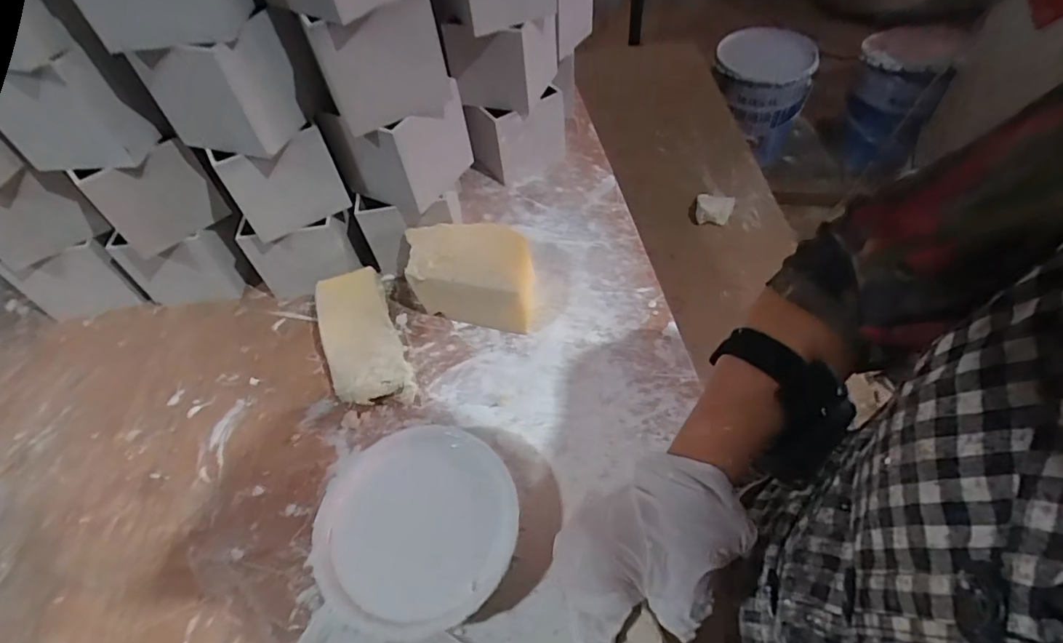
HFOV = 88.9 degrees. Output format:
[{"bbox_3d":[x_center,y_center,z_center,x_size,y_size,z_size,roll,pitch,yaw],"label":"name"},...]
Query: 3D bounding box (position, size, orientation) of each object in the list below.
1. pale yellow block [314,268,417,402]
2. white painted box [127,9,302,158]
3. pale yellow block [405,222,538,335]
[{"bbox_3d":[-0.200,0.019,0.635,0.086,0.053,0.181,-21,53,-10],"label":"pale yellow block"},{"bbox_3d":[-0.307,-0.241,0.546,0.116,0.104,0.080,12,55,16],"label":"white painted box"},{"bbox_3d":[-0.069,-0.061,0.653,0.163,0.078,0.106,10,54,13],"label":"pale yellow block"}]

